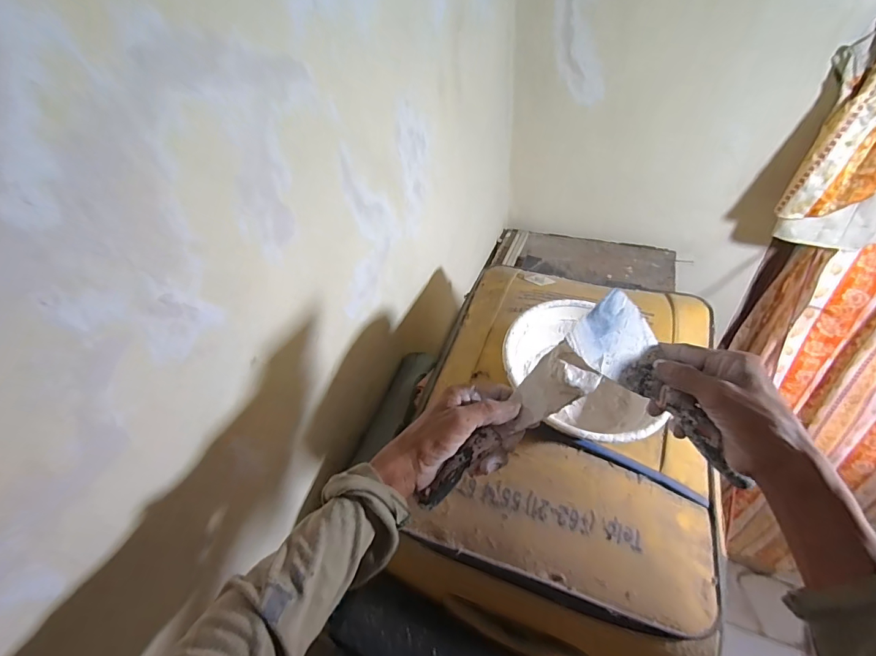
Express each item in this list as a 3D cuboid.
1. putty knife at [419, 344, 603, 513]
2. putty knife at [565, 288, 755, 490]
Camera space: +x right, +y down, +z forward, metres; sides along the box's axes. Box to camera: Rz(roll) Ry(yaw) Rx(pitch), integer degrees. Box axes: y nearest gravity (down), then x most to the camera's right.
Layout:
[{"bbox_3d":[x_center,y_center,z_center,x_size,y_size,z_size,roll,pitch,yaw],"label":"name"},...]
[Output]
[{"bbox_3d":[0.057,0.093,0.389,0.194,0.023,0.048,-44,47,5],"label":"putty knife"},{"bbox_3d":[0.202,0.056,0.387,0.091,0.015,0.190,-33,78,-27],"label":"putty knife"}]

